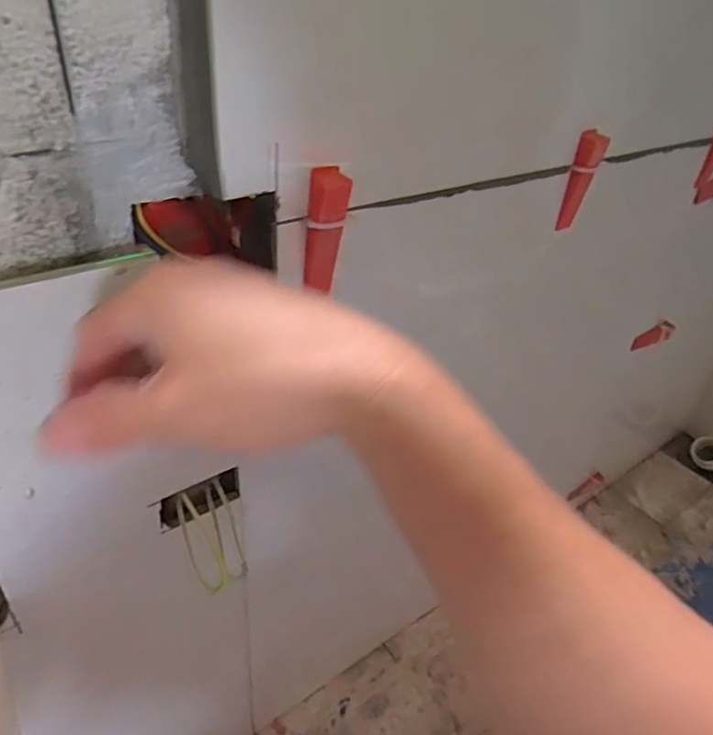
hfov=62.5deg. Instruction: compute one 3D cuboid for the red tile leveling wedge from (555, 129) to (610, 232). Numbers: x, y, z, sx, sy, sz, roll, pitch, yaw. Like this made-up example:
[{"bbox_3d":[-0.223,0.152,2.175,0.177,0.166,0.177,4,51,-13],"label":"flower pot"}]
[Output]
[{"bbox_3d":[0.180,-0.148,0.471,0.021,0.077,0.020,17,37,14],"label":"red tile leveling wedge"}]

